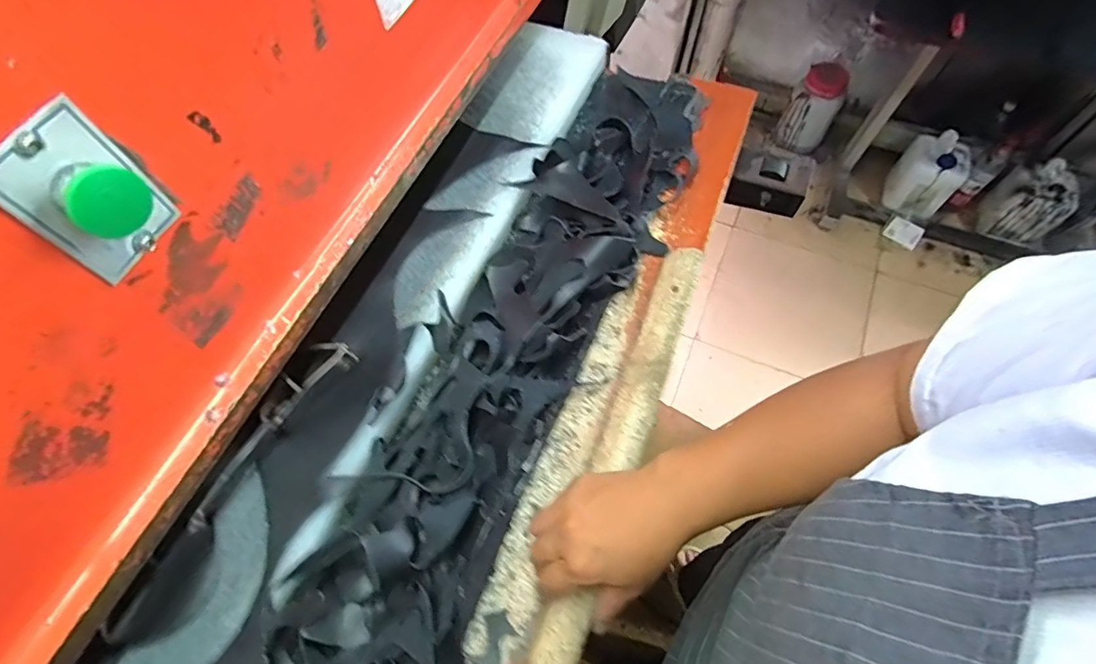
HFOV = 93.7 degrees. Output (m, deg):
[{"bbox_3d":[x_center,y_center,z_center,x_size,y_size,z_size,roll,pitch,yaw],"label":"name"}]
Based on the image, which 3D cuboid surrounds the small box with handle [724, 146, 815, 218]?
[{"bbox_3d":[0.303,-0.204,0.700,0.098,0.065,0.071,20,67,12],"label":"small box with handle"}]

